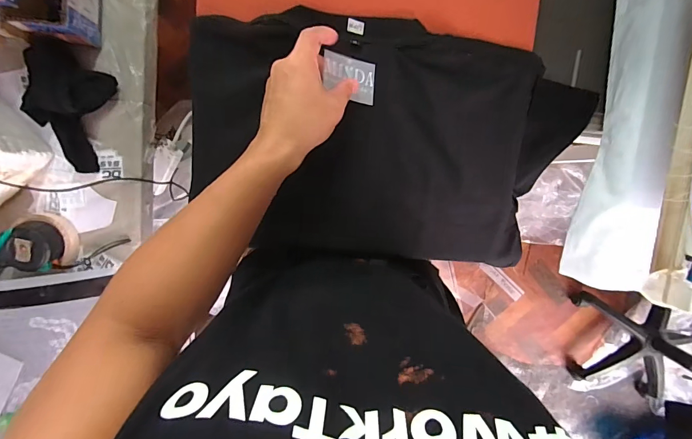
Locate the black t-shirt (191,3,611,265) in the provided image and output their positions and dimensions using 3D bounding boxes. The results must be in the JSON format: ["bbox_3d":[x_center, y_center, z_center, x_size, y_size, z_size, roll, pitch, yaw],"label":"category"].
[{"bbox_3d":[0.046,-0.091,0.444,0.452,0.034,0.276,7,97,-3],"label":"black t-shirt"}]

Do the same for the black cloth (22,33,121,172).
[{"bbox_3d":[-0.406,-0.164,0.522,0.103,0.042,0.164,17,96,-4],"label":"black cloth"}]

